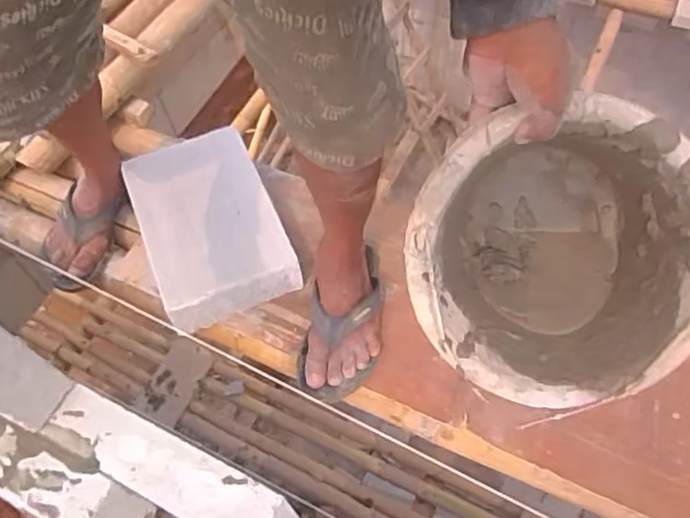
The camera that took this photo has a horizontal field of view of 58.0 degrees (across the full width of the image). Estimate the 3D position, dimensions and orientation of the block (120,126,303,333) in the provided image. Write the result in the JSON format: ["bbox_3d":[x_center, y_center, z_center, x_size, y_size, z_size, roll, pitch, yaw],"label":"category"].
[{"bbox_3d":[-0.212,-0.053,0.959,0.206,0.084,0.292,-22,61,-9],"label":"block"}]

